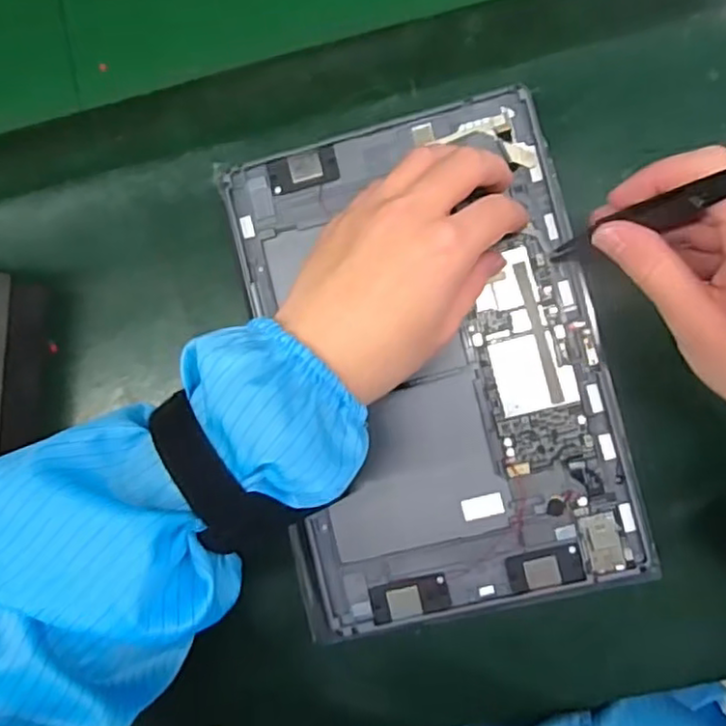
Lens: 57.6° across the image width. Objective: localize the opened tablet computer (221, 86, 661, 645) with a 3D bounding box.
[{"bbox_3d":[0.035,0.002,0.343,0.173,0.022,0.254,-13,83,4],"label":"opened tablet computer"}]

